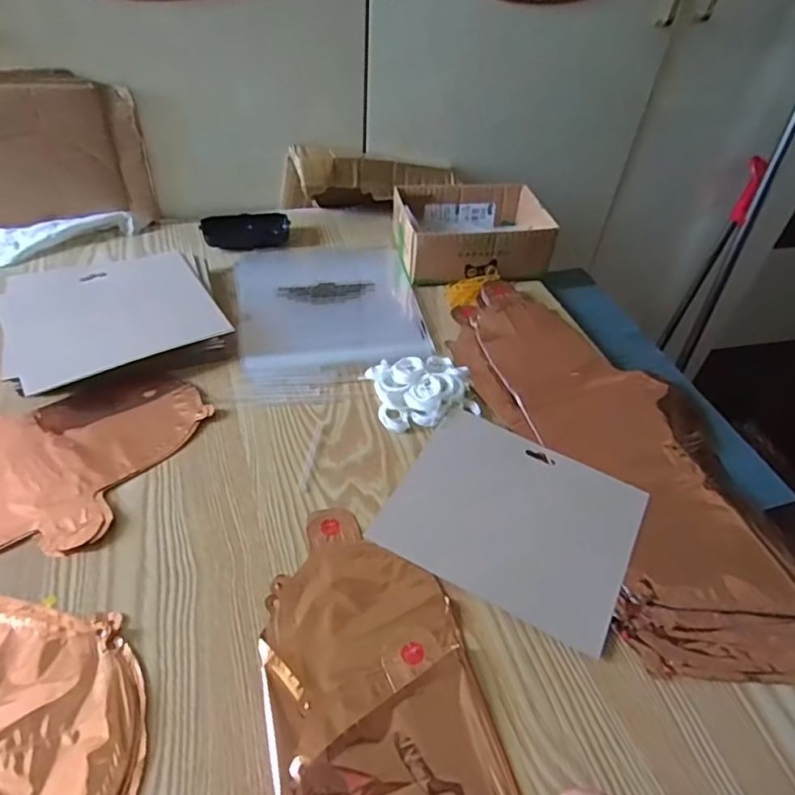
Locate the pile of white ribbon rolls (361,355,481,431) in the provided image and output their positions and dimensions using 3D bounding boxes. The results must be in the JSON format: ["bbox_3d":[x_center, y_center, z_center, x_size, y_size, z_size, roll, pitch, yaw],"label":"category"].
[{"bbox_3d":[0.027,-0.010,0.565,0.097,0.024,0.087,-6,46,-12],"label":"pile of white ribbon rolls"}]

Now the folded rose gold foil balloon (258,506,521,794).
[{"bbox_3d":[-0.014,0.195,0.376,0.135,0.014,0.278,-9,47,-15],"label":"folded rose gold foil balloon"}]

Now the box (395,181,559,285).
[{"bbox_3d":[0.092,-0.209,0.732,0.181,0.071,0.136,-5,46,-11],"label":"box"}]

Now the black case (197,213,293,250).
[{"bbox_3d":[-0.200,-0.221,0.761,0.111,0.026,0.065,-20,50,-24],"label":"black case"}]

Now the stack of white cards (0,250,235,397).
[{"bbox_3d":[-0.294,-0.086,0.599,0.203,0.035,0.165,-17,49,-22],"label":"stack of white cards"}]

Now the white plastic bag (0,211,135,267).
[{"bbox_3d":[-0.423,-0.203,0.701,0.181,0.024,0.072,-20,50,-24],"label":"white plastic bag"}]

